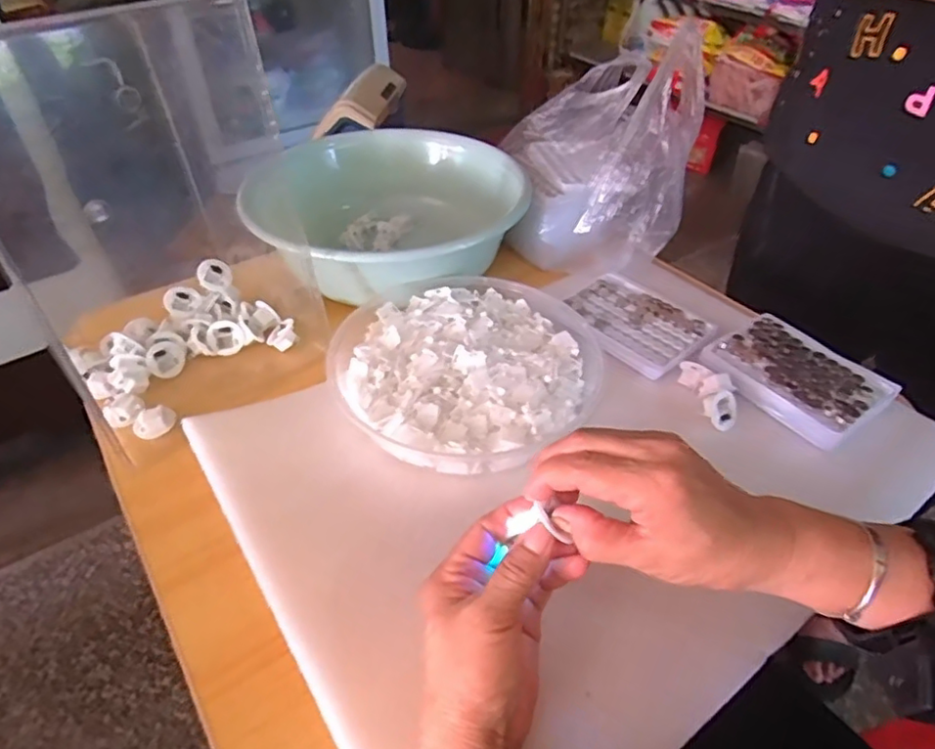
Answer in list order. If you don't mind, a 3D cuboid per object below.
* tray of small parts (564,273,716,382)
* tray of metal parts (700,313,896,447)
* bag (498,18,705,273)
[{"bbox_3d":[0.160,-0.052,0.582,0.095,0.019,0.129,-30,52,-30],"label":"tray of small parts"},{"bbox_3d":[0.278,0.002,0.515,0.095,0.025,0.130,-29,52,-30],"label":"tray of metal parts"},{"bbox_3d":[0.137,-0.247,0.650,0.191,0.178,0.224,8,43,5],"label":"bag"}]

